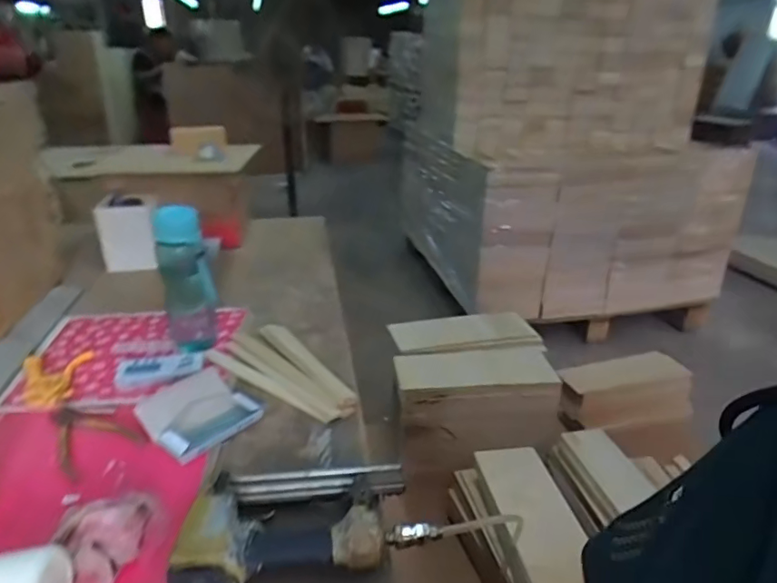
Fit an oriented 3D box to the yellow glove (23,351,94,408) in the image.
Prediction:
[{"bbox_3d":[-0.493,0.127,0.785,0.090,0.021,0.129,-11,28,-30],"label":"yellow glove"}]

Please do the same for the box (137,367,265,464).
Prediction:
[{"bbox_3d":[-0.264,0.163,0.721,0.145,0.029,0.127,24,31,37],"label":"box"}]

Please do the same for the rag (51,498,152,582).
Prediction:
[{"bbox_3d":[-0.283,0.250,0.526,0.088,0.040,0.096,-11,28,-30],"label":"rag"}]

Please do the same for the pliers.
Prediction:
[{"bbox_3d":[-0.396,0.188,0.692,0.126,0.022,0.087,25,33,39],"label":"pliers"}]

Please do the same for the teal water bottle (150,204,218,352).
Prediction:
[{"bbox_3d":[-0.325,-0.020,0.843,0.083,0.227,0.066,-10,28,-25],"label":"teal water bottle"}]

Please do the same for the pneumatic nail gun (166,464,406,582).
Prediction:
[{"bbox_3d":[-0.092,0.235,0.537,0.221,0.054,0.163,1,24,-8],"label":"pneumatic nail gun"}]

